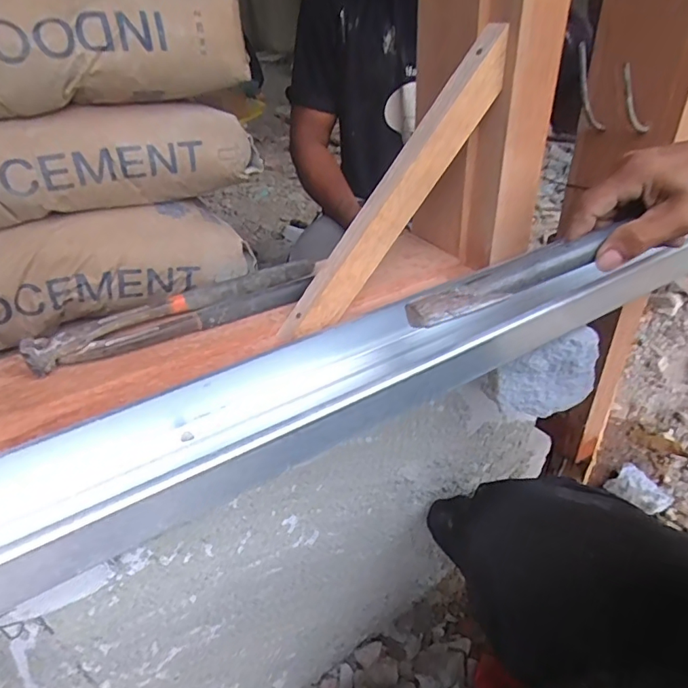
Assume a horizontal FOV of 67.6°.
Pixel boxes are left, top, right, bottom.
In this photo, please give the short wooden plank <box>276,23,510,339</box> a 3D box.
[{"bbox_3d":[0.038,-0.105,0.370,0.033,0.247,0.022,27,13,-41],"label":"short wooden plank"}]

